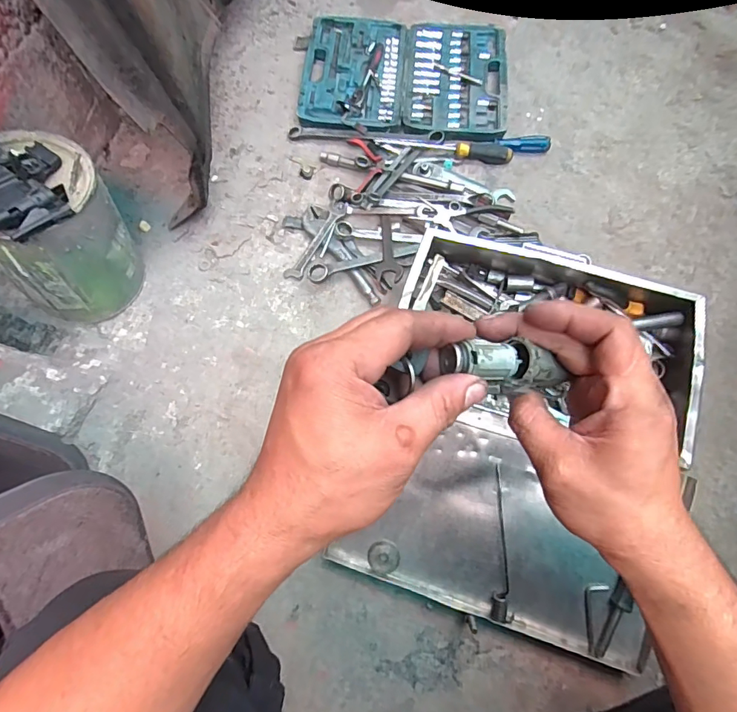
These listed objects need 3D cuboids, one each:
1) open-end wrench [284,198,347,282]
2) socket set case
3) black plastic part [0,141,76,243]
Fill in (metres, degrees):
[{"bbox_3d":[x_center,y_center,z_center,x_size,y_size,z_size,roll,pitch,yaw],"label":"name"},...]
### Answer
[{"bbox_3d":[-0.088,-0.199,0.763,0.031,0.010,0.167,27,73,12],"label":"open-end wrench"},{"bbox_3d":[0.070,-0.565,0.905,0.397,0.046,0.324,3,70,4],"label":"socket set case"},{"bbox_3d":[-0.421,-0.207,0.513,0.170,0.060,0.116,41,77,16],"label":"black plastic part"}]

